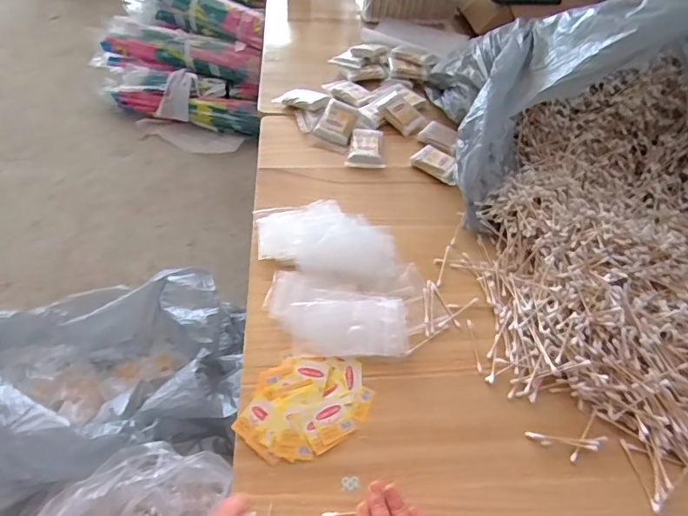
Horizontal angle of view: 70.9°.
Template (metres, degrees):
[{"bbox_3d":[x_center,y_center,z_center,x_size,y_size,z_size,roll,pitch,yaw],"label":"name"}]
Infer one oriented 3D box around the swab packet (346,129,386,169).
[{"bbox_3d":[0.035,-0.183,0.800,0.059,0.021,0.088,3,49,-3],"label":"swab packet"}]

